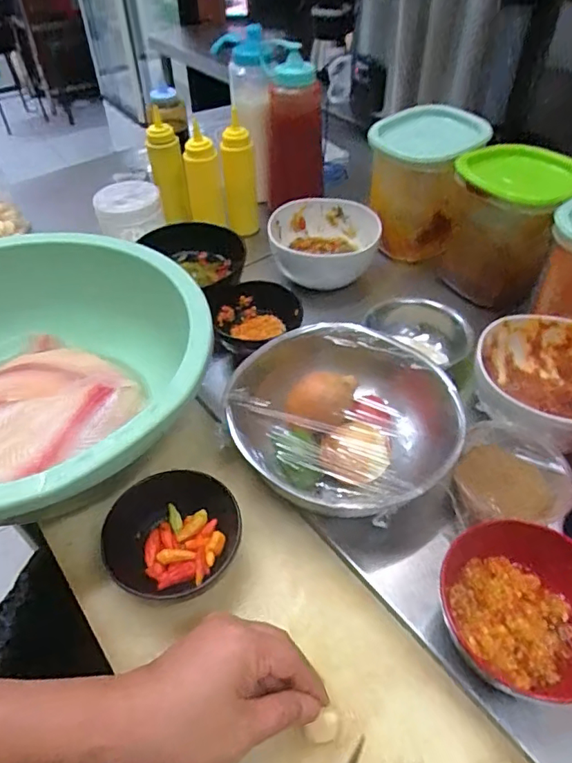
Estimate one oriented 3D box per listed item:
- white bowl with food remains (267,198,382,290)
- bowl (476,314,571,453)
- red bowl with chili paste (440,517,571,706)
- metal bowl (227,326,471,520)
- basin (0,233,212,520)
[{"bbox_3d":[0.051,-0.193,0.727,0.148,0.072,0.128,-1,46,-1],"label":"white bowl with food remains"},{"bbox_3d":[0.265,0.010,0.544,0.142,0.080,0.142,28,52,24],"label":"bowl"},{"bbox_3d":[0.180,0.176,0.390,0.126,0.076,0.112,13,47,12],"label":"red bowl with chili paste"},{"bbox_3d":[0.061,0.033,0.515,0.200,0.068,0.211,0,46,0],"label":"metal bowl"},{"bbox_3d":[-0.242,-0.004,0.502,0.334,0.113,0.336,0,46,0],"label":"basin"}]

